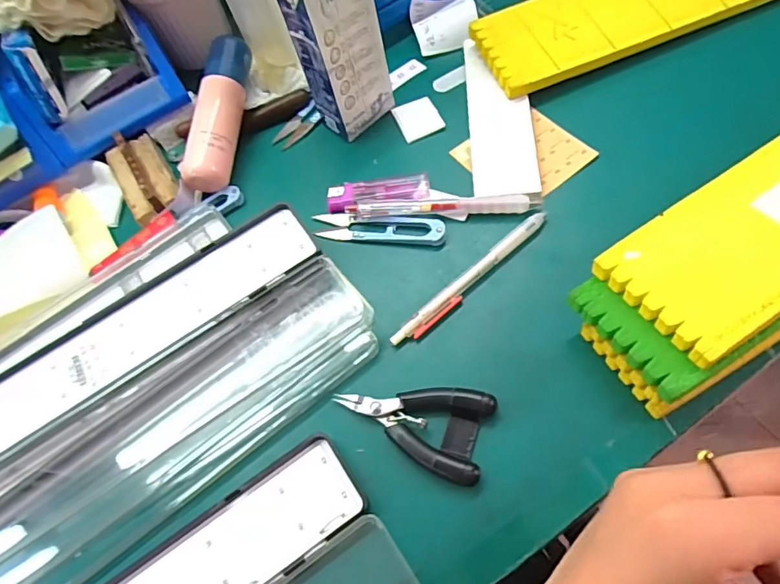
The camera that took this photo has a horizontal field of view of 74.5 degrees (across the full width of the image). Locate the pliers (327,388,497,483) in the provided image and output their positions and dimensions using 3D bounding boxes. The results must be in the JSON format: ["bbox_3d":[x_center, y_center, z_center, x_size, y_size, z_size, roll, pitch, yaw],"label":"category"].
[{"bbox_3d":[0.012,0.076,0.309,0.091,0.018,0.052,13,66,16],"label":"pliers"}]

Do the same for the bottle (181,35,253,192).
[{"bbox_3d":[-0.143,-0.150,0.429,0.037,0.036,0.135,10,72,-20],"label":"bottle"}]

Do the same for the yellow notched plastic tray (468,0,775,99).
[{"bbox_3d":[0.239,-0.252,0.425,0.340,0.008,0.086,-22,69,-3],"label":"yellow notched plastic tray"}]

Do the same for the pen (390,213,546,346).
[{"bbox_3d":[0.056,-0.010,0.350,0.138,0.009,0.014,-40,64,-11],"label":"pen"}]

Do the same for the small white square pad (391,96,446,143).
[{"bbox_3d":[0.023,-0.144,0.426,0.034,0.005,0.040,-22,62,-2],"label":"small white square pad"}]

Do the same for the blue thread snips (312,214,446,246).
[{"bbox_3d":[-0.009,-0.046,0.385,0.101,0.008,0.025,5,64,16],"label":"blue thread snips"}]

